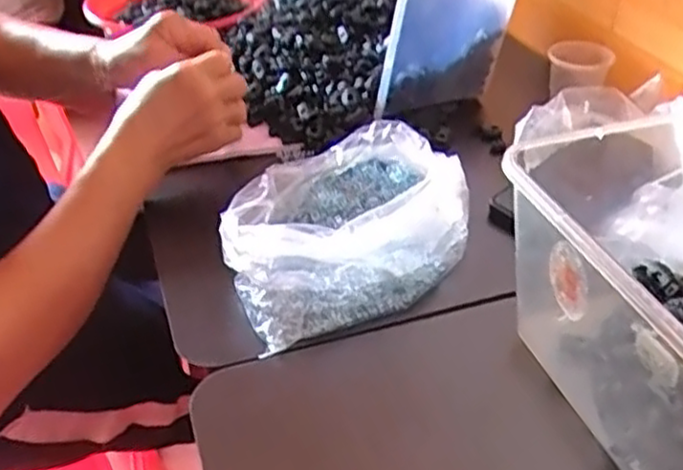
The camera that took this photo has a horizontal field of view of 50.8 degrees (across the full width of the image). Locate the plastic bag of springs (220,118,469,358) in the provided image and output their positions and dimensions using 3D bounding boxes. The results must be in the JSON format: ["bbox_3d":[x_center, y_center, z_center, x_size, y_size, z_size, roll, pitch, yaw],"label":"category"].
[{"bbox_3d":[0.002,-0.012,0.564,0.229,0.054,0.158,-32,47,-33],"label":"plastic bag of springs"}]

